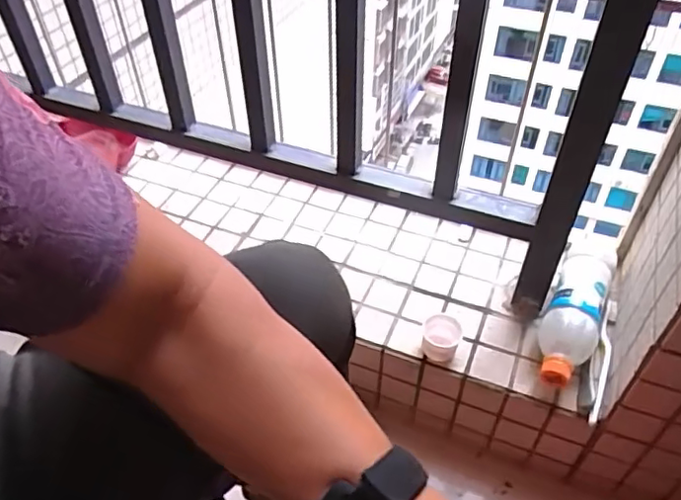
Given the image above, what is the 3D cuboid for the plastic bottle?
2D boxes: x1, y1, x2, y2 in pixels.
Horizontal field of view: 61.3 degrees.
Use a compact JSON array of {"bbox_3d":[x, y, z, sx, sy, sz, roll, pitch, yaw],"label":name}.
[{"bbox_3d":[0.268,0.083,0.669,0.058,0.059,0.183,21,49,20],"label":"plastic bottle"}]

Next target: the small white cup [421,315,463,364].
[{"bbox_3d":[0.117,0.105,0.670,0.043,0.038,0.040,0,45,0],"label":"small white cup"}]

